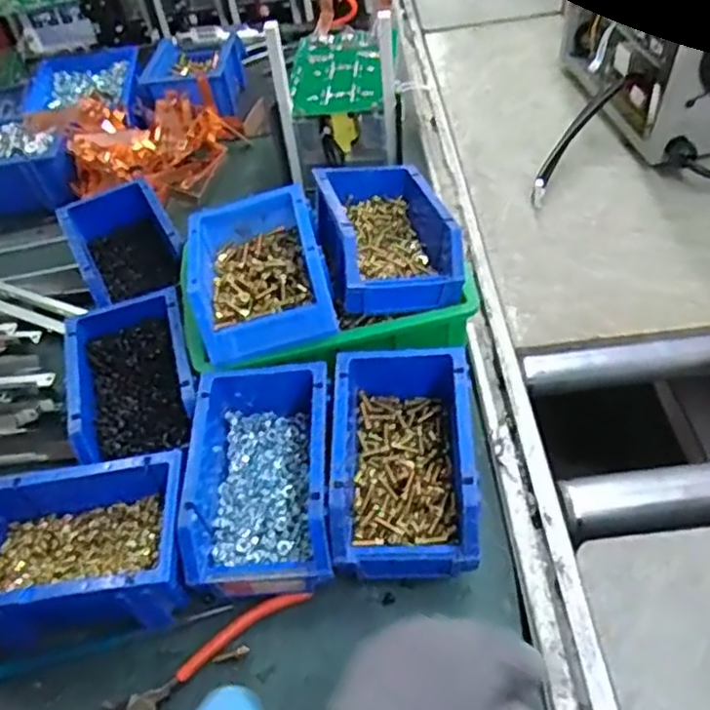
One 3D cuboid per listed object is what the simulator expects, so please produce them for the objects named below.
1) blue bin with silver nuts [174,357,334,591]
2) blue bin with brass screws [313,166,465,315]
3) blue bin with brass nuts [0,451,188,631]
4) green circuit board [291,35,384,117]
[{"bbox_3d":[-0.067,0.082,0.496,0.101,0.061,0.178,-5,48,5],"label":"blue bin with silver nuts"},{"bbox_3d":[0.026,-0.112,0.574,0.108,0.061,0.162,-12,48,-1],"label":"blue bin with brass screws"},{"bbox_3d":[-0.195,0.138,0.465,0.161,0.066,0.117,-5,48,5],"label":"blue bin with brass nuts"},{"bbox_3d":[-0.019,-0.297,0.688,0.091,0.015,0.154,-5,48,5],"label":"green circuit board"}]

